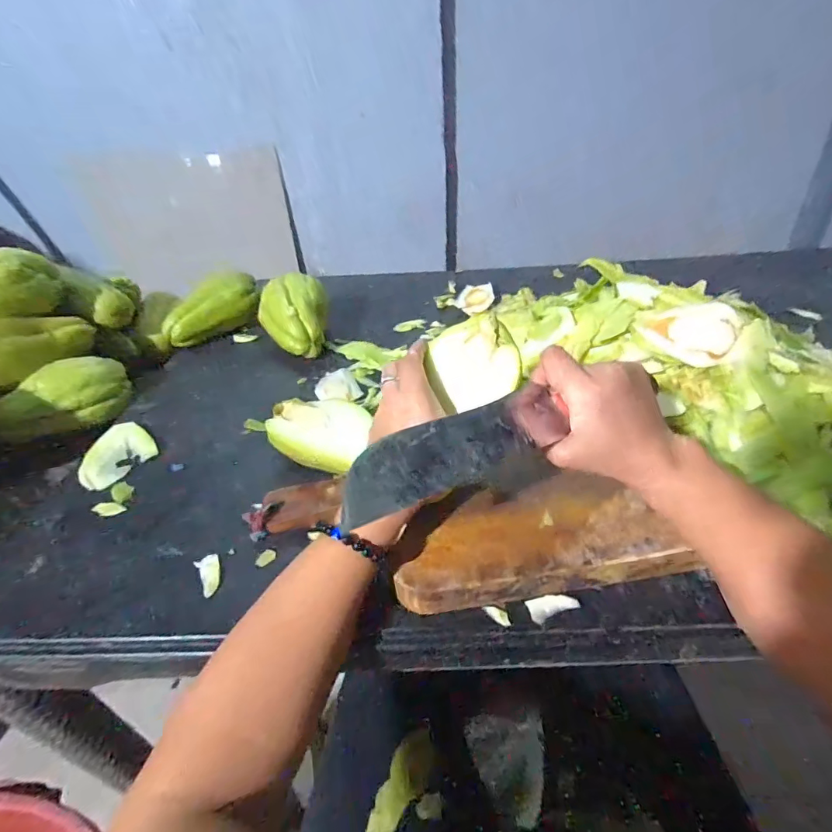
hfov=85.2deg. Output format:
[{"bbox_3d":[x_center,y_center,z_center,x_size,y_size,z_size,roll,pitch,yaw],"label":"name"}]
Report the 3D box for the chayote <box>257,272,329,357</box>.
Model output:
[{"bbox_3d":[-0.171,-0.144,0.646,0.100,0.076,0.117,-15,37,-12],"label":"chayote"}]

